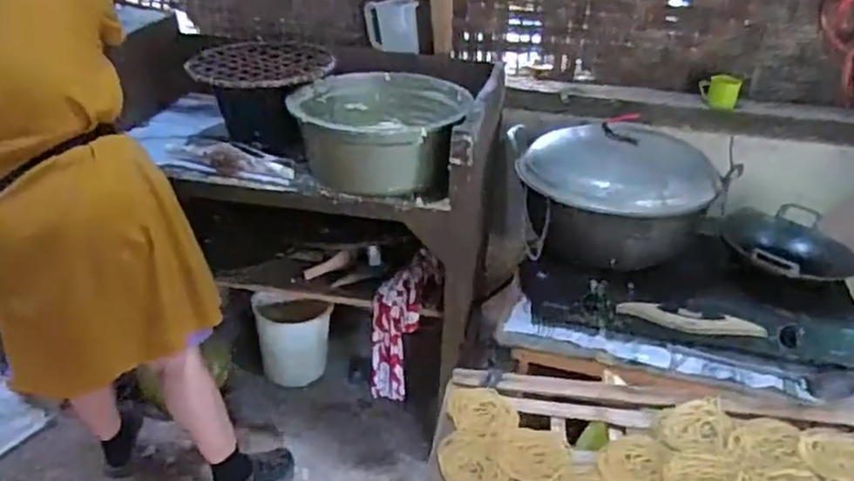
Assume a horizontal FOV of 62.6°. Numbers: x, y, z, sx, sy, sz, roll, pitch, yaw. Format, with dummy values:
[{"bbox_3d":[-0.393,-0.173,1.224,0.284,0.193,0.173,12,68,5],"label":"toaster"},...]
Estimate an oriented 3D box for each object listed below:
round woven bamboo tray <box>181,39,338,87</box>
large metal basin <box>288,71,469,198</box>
[{"bbox_3d":[-0.410,-0.433,1.694,0.329,0.022,0.353,1,30,0],"label":"round woven bamboo tray"},{"bbox_3d":[-0.108,-0.267,1.648,0.388,0.162,0.387,1,30,0],"label":"large metal basin"}]

